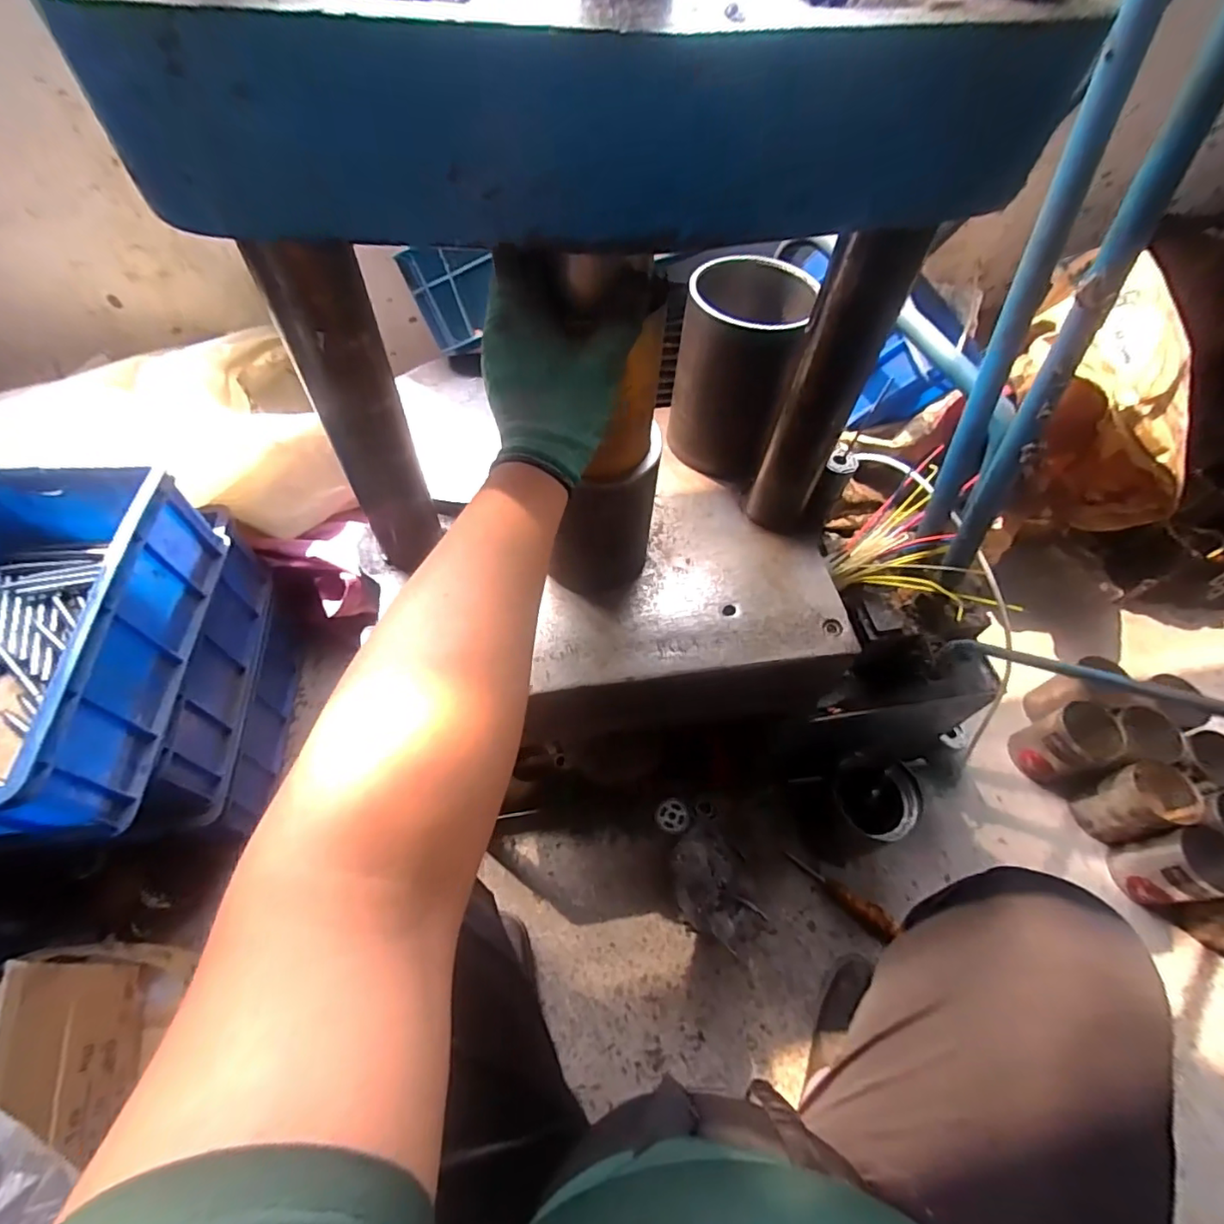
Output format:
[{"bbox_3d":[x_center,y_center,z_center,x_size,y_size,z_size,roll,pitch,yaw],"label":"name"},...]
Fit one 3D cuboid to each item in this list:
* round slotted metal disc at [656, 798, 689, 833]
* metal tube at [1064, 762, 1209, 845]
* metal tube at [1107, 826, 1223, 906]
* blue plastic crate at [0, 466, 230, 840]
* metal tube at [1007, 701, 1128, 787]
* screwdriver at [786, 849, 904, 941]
[{"bbox_3d":[0.093,0.314,0.872,0.049,0.004,0.049,0,79,0],"label":"round slotted metal disc"},{"bbox_3d":[0.798,0.291,0.862,0.091,0.115,0.092,-12,59,-10],"label":"metal tube"},{"bbox_3d":[0.806,0.368,0.810,0.083,0.137,0.088,-5,57,-6],"label":"metal tube"},{"bbox_3d":[-0.647,0.032,0.604,0.284,0.142,0.401,-3,57,-5],"label":"blue plastic crate"},{"bbox_3d":[0.726,0.212,0.902,0.090,0.116,0.097,-18,60,-14],"label":"metal tube"},{"bbox_3d":[0.329,0.410,0.816,0.167,0.031,0.031,36,62,19],"label":"screwdriver"}]

